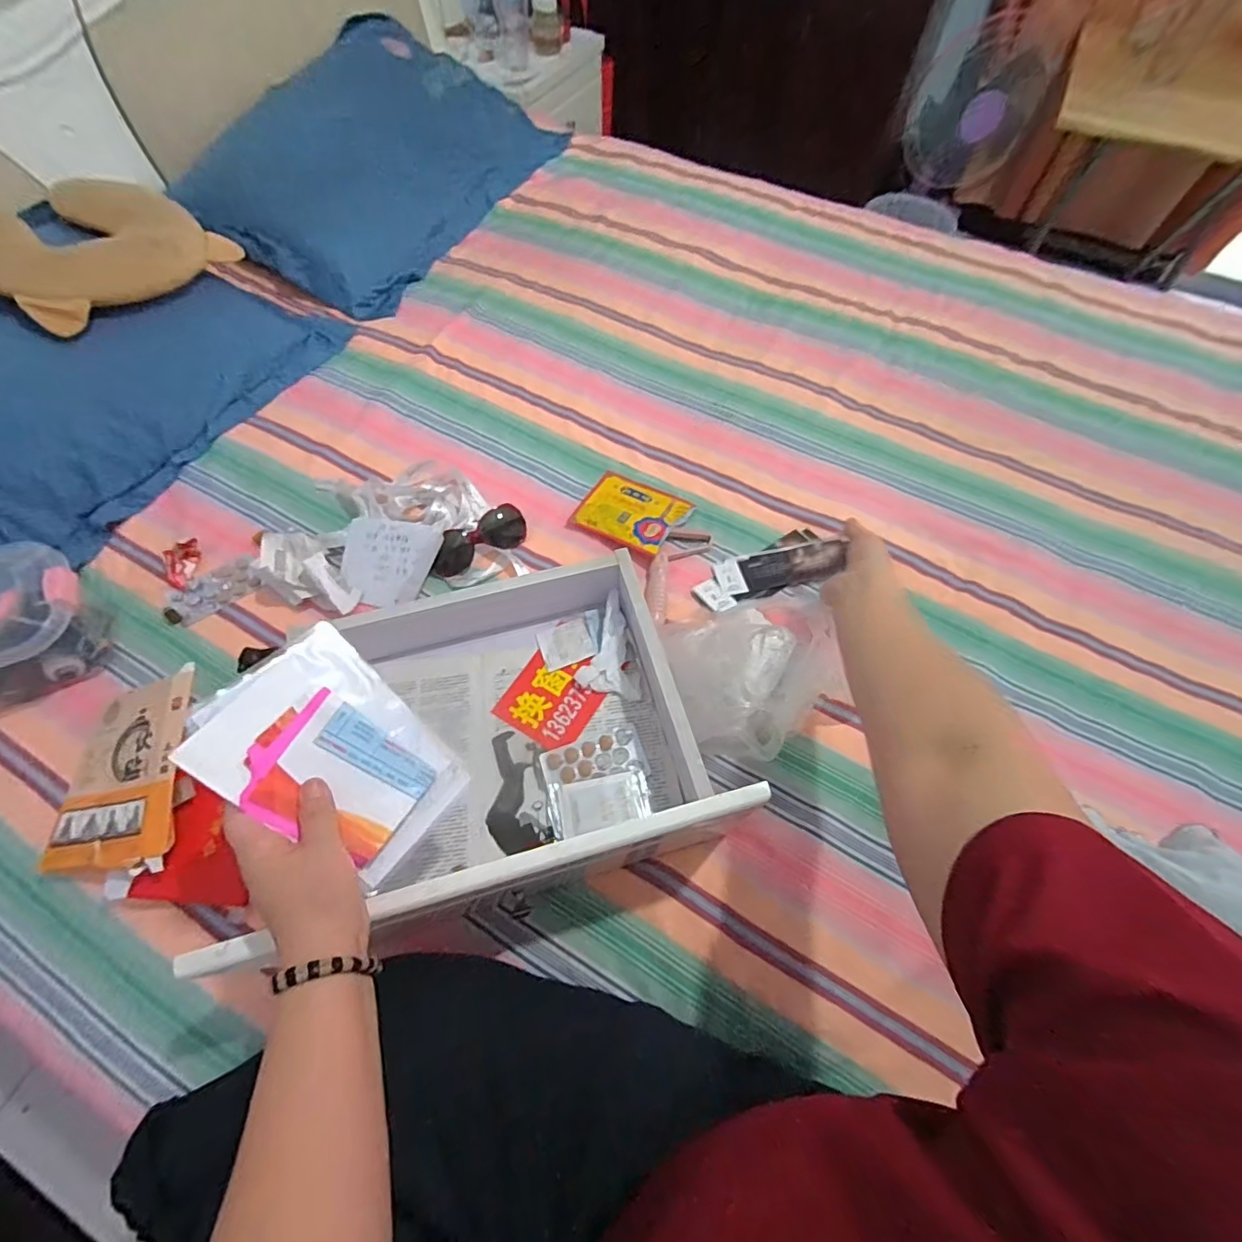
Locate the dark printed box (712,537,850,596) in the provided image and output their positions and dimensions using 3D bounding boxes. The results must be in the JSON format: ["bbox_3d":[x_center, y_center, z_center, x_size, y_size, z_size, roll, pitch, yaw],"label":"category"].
[{"bbox_3d":[0.212,-0.072,0.697,0.173,0.017,0.054,-13,63,-7],"label":"dark printed box"}]

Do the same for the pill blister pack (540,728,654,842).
[{"bbox_3d":[-0.024,0.169,0.556,0.108,0.020,0.094,-13,65,-8],"label":"pill blister pack"}]

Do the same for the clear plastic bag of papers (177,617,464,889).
[{"bbox_3d":[-0.208,0.099,0.392,0.167,0.016,0.124,46,54,-8],"label":"clear plastic bag of papers"}]

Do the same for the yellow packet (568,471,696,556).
[{"bbox_3d":[0.016,-0.155,0.739,0.140,0.019,0.122,26,66,11],"label":"yellow packet"}]

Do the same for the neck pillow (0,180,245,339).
[{"bbox_3d":[-0.786,-0.563,0.764,0.255,0.107,0.303,30,67,13],"label":"neck pillow"}]

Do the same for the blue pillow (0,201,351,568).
[{"bbox_3d":[-0.814,-0.325,0.743,0.430,0.137,0.716,21,65,9],"label":"blue pillow"}]

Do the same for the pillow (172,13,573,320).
[{"bbox_3d":[-0.471,-0.933,1.054,0.434,0.111,0.743,29,70,-6],"label":"pillow"}]

